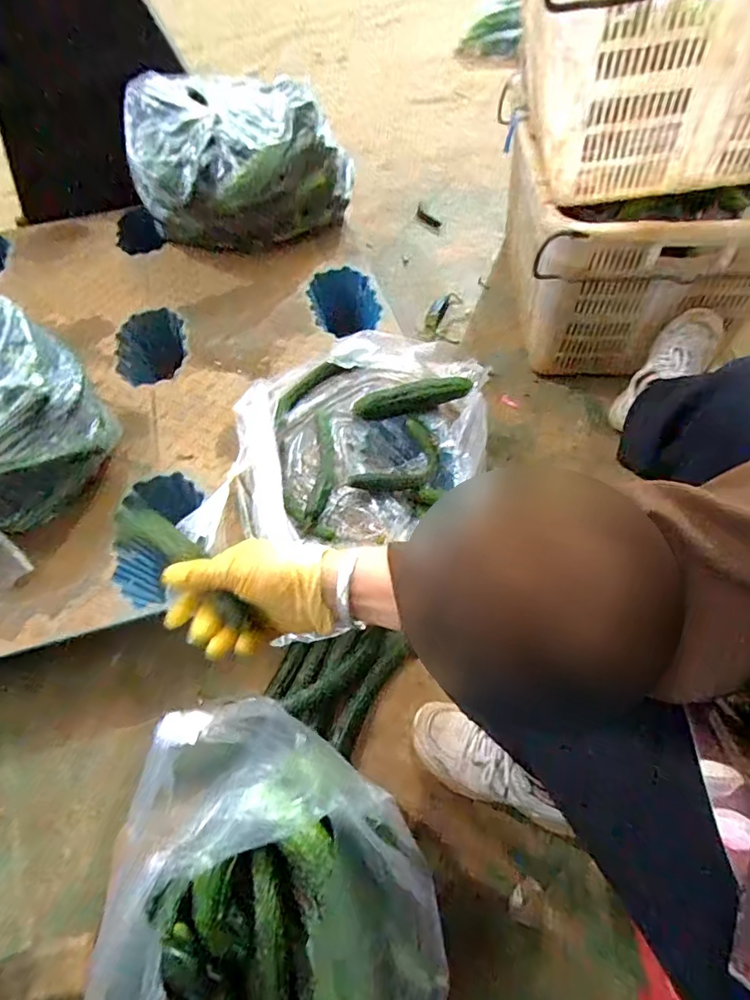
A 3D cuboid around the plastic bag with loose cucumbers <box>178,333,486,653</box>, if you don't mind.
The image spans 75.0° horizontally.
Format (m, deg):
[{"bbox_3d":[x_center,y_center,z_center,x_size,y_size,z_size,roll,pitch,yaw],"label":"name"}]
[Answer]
[{"bbox_3d":[-0.019,-0.097,0.763,0.367,0.161,0.463,8,59,9],"label":"plastic bag with loose cucumbers"}]

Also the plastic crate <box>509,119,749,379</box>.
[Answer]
[{"bbox_3d":[0.488,-0.515,0.999,0.404,0.323,0.471,-1,58,3],"label":"plastic crate"}]

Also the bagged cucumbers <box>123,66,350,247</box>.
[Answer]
[{"bbox_3d":[-0.294,-0.742,1.065,0.437,0.221,0.328,-12,58,-3],"label":"bagged cucumbers"}]

